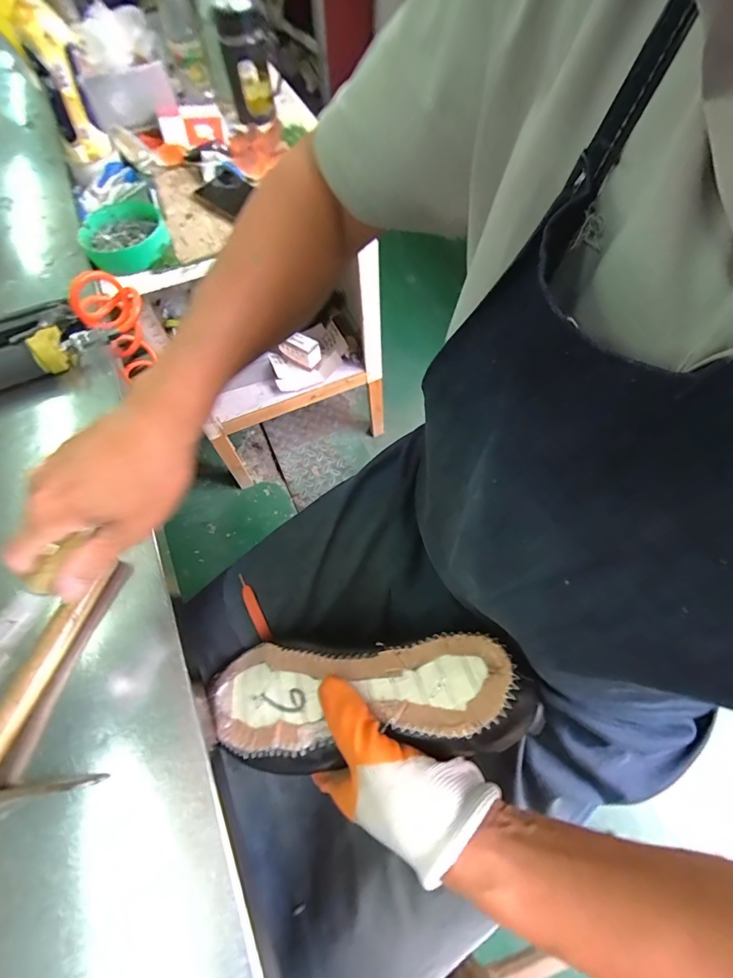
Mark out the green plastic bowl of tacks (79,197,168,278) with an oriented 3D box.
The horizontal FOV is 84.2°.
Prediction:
[{"bbox_3d":[-0.341,-0.357,0.578,0.114,0.045,0.118,-1,63,1],"label":"green plastic bowl of tacks"}]

